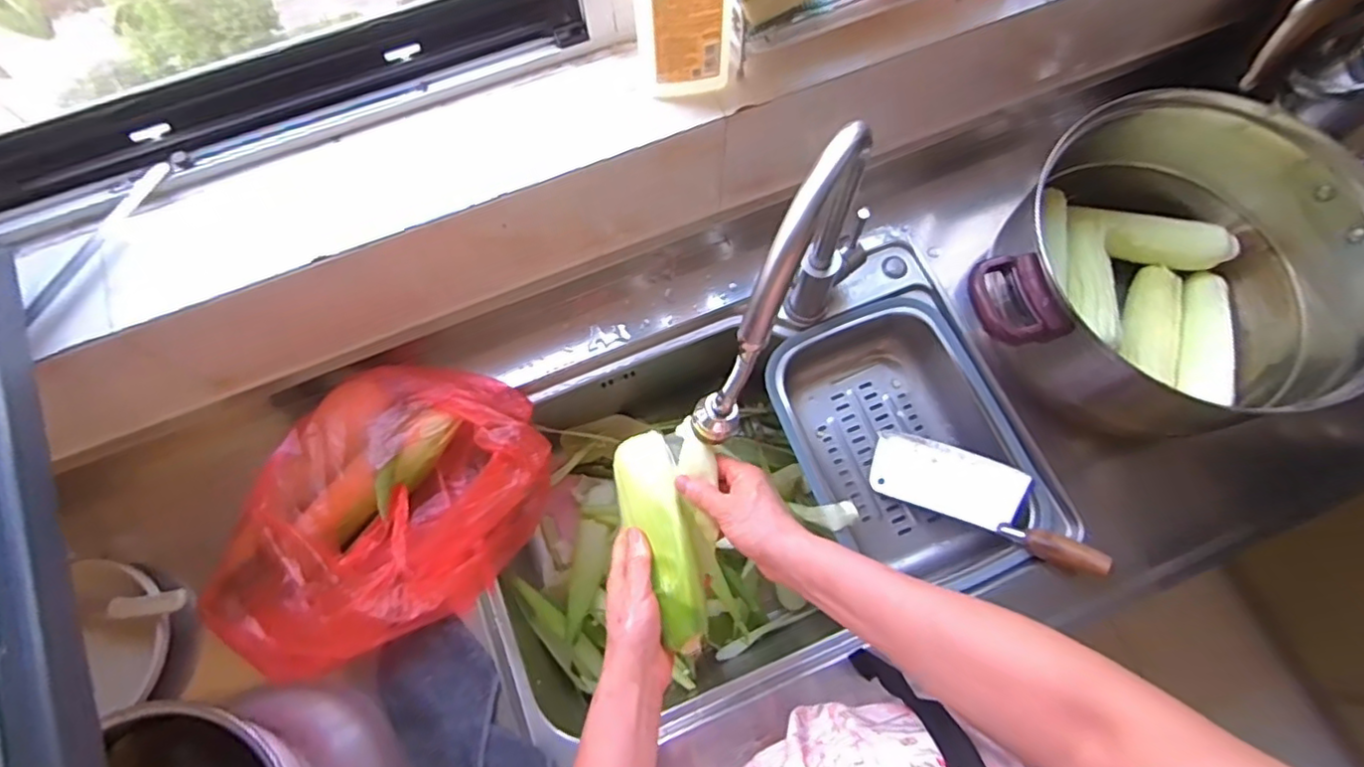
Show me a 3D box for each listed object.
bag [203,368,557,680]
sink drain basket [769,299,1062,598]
[{"bbox_3d":[-0.316,0.139,0.695,0.244,0.159,0.356,26,74,9],"label":"bag"},{"bbox_3d":[0.262,0.080,0.795,0.242,0.100,0.344,-23,73,-7],"label":"sink drain basket"}]

